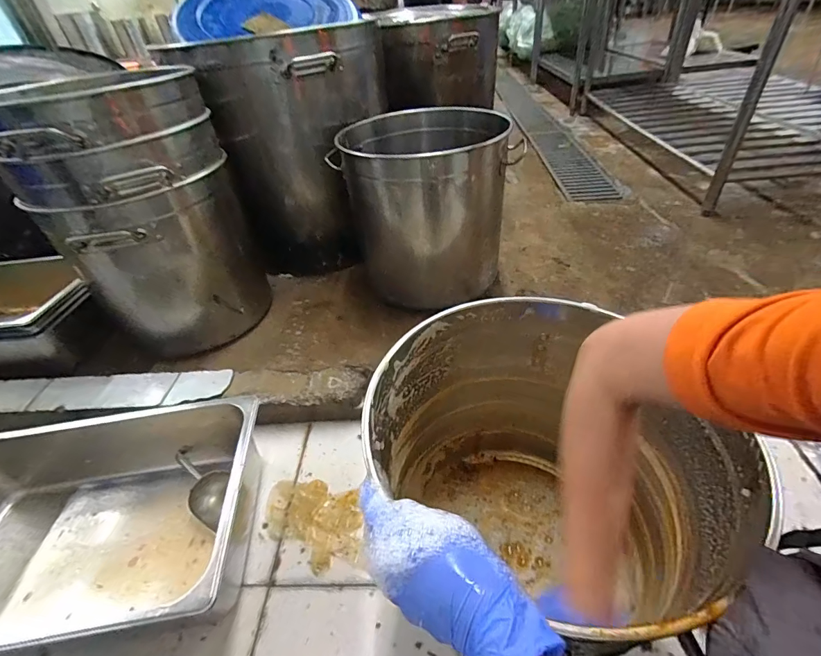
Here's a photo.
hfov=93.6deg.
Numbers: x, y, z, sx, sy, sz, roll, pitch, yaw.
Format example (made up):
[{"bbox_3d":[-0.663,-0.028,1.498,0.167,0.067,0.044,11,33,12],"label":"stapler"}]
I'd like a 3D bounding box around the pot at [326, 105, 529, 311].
[{"bbox_3d":[0.043,-0.301,1.015,0.388,0.410,0.358,-4,39,3],"label":"pot"}]

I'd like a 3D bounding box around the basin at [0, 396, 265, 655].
[{"bbox_3d":[-0.530,0.321,0.600,0.574,0.151,0.319,-10,41,-3],"label":"basin"}]

